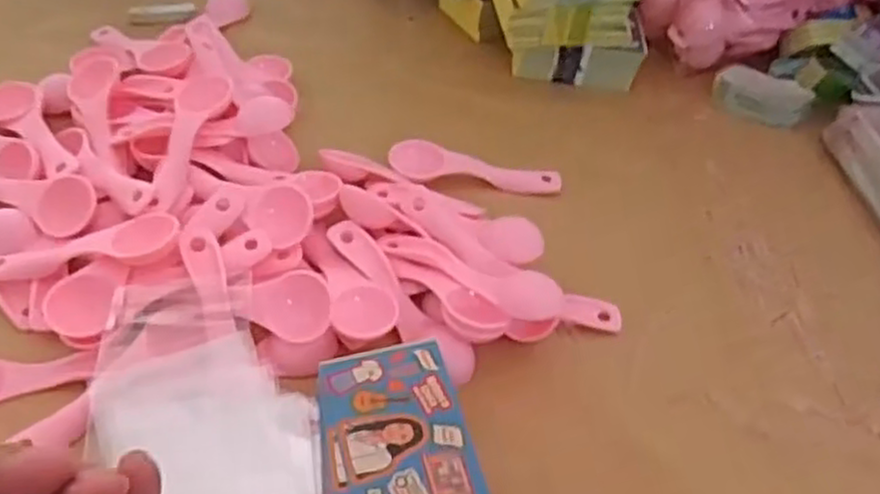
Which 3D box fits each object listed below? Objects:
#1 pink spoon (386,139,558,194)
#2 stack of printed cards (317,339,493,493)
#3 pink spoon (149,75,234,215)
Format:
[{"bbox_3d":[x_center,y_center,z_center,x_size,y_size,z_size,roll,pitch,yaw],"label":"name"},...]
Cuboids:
[{"bbox_3d":[0.023,-0.051,0.498,0.111,0.023,0.030,0,49,-7],"label":"pink spoon"},{"bbox_3d":[-0.021,0.093,0.345,0.071,0.005,0.107,-10,51,-15],"label":"stack of printed cards"},{"bbox_3d":[-0.147,-0.062,0.452,0.032,0.018,0.108,2,49,-6],"label":"pink spoon"}]

